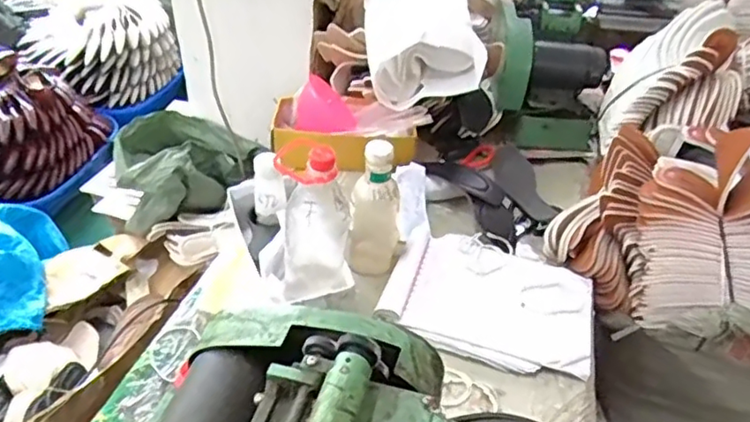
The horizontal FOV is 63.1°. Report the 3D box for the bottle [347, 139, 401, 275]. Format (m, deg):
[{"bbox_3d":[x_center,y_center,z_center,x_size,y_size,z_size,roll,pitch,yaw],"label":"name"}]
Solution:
[{"bbox_3d":[0.003,-0.008,0.938,0.076,0.230,0.063,7,39,3],"label":"bottle"}]

